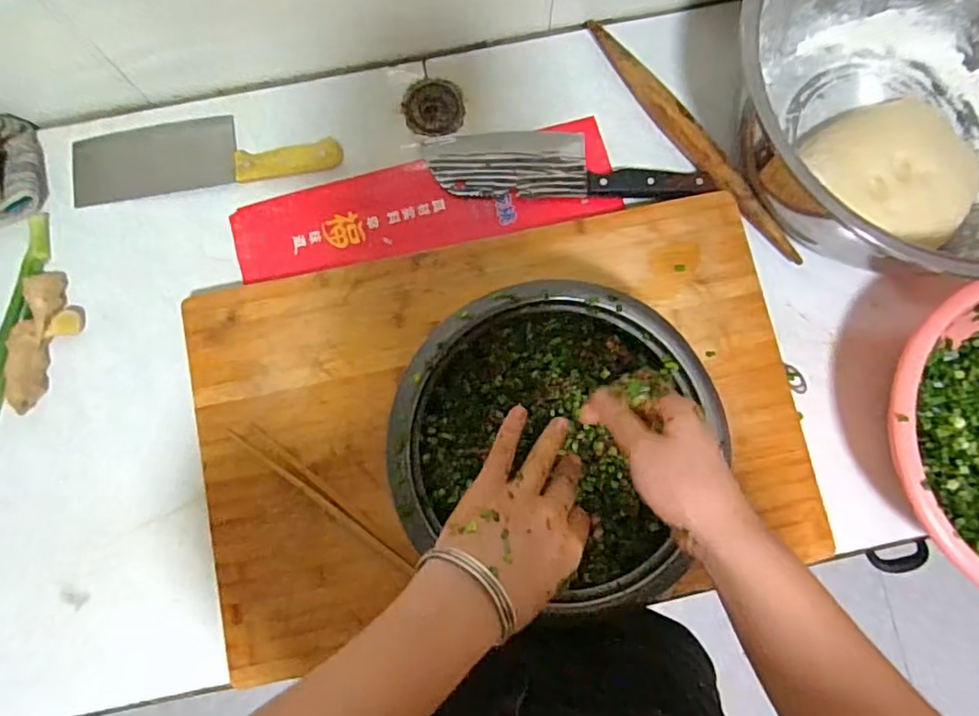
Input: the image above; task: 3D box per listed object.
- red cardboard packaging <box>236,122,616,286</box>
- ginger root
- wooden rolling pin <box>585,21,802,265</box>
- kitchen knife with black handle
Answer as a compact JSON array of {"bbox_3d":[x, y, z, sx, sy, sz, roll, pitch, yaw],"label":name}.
[{"bbox_3d":[-0.069,-0.162,0.630,0.396,0.013,0.103,-13,82,0],"label":"red cardboard packaging"},{"bbox_3d":[-0.447,-0.018,0.594,0.057,0.025,0.140,5,82,3],"label":"ginger root"},{"bbox_3d":[0.211,-0.232,0.627,0.025,0.024,0.332,-36,82,-3],"label":"wooden rolling pin"},{"bbox_3d":[0.080,-0.207,0.633,0.289,0.019,0.078,0,82,2],"label":"kitchen knife with black handle"}]

